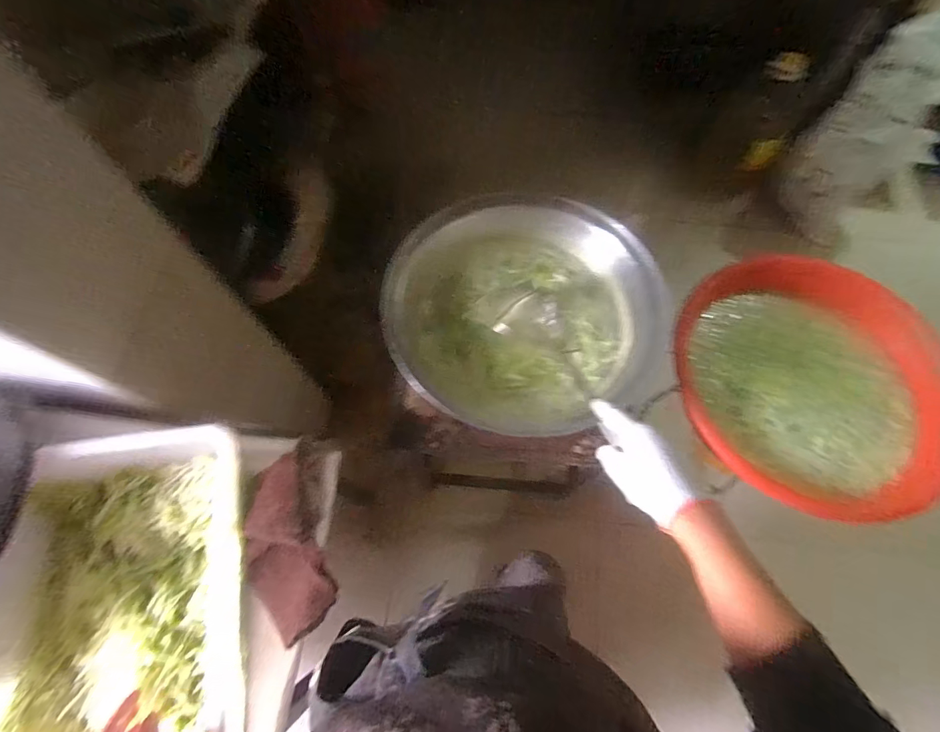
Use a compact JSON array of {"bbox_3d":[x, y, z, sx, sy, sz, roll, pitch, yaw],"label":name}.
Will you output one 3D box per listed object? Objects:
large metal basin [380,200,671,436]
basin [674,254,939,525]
[{"bbox_3d":[0.084,-0.112,0.756,0.436,0.107,0.435,0,68,0],"label":"large metal basin"},{"bbox_3d":[0.708,0.025,0.942,0.557,0.151,0.498,37,73,14],"label":"basin"}]

